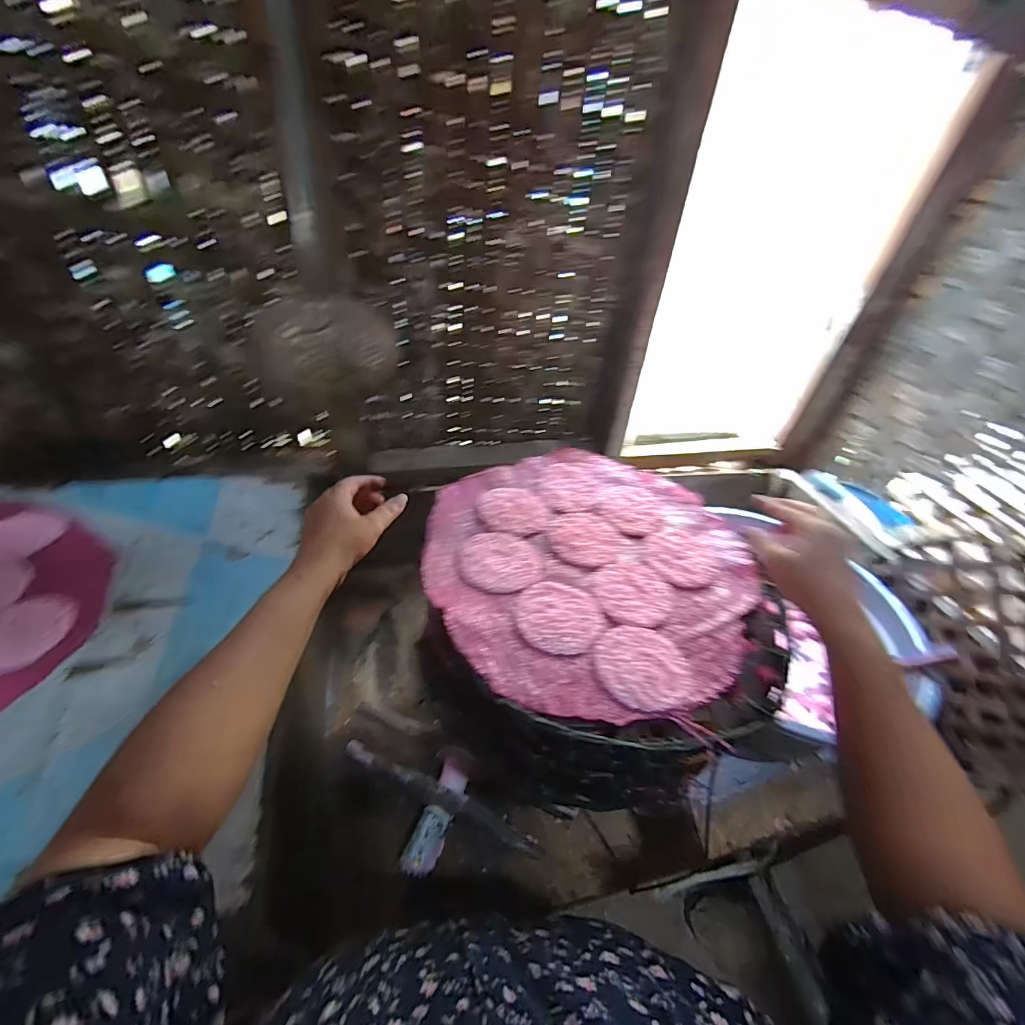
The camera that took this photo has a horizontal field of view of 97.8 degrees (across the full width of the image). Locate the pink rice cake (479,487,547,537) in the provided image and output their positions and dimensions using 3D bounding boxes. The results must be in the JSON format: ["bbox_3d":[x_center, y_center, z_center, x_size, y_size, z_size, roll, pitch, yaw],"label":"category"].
[{"bbox_3d":[0.001,-0.002,0.514,0.077,0.011,0.074,5,39,-4],"label":"pink rice cake"}]

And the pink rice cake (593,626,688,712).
[{"bbox_3d":[0.111,0.131,0.384,0.075,0.008,0.076,5,39,-4],"label":"pink rice cake"}]

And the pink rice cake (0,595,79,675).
[{"bbox_3d":[-0.486,0.119,0.440,0.080,0.011,0.085,5,39,-4],"label":"pink rice cake"}]

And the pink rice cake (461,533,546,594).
[{"bbox_3d":[-0.011,0.047,0.455,0.083,0.007,0.074,-13,44,-23],"label":"pink rice cake"}]

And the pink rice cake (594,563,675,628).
[{"bbox_3d":[0.122,0.080,0.449,0.075,0.006,0.085,22,41,16],"label":"pink rice cake"}]

